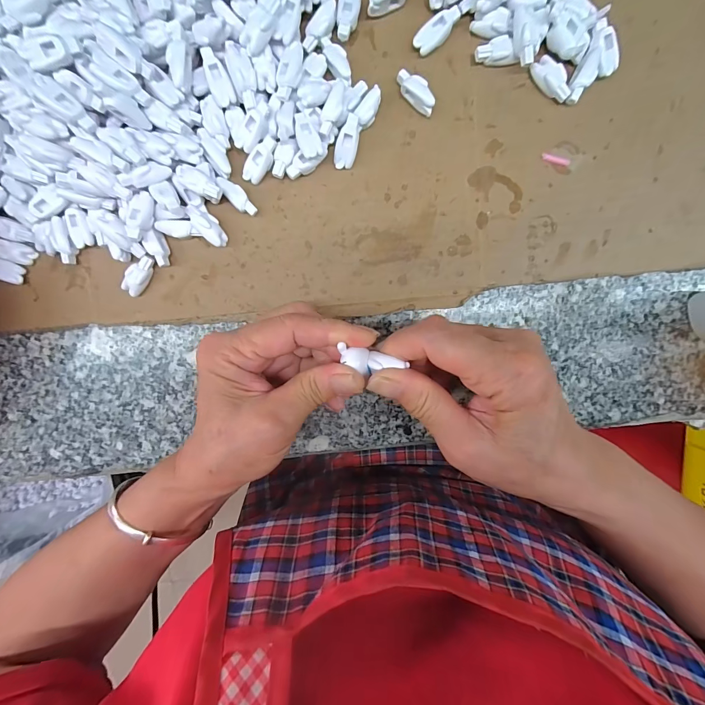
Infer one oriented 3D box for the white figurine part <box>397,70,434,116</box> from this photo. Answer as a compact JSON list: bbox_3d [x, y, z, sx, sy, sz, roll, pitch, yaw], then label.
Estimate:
[{"bbox_3d":[0.039,-0.159,0.207,0.028,0.012,0.011,42,96,-6],"label":"white figurine part"}]

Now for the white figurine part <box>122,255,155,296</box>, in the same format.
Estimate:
[{"bbox_3d":[-0.139,-0.050,0.221,0.012,0.009,0.028,33,97,-5],"label":"white figurine part"}]

